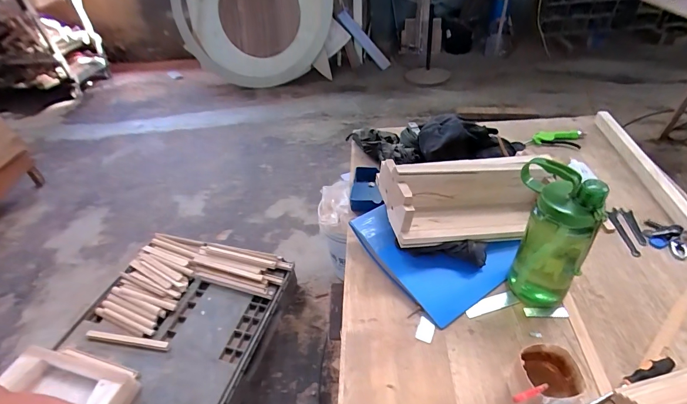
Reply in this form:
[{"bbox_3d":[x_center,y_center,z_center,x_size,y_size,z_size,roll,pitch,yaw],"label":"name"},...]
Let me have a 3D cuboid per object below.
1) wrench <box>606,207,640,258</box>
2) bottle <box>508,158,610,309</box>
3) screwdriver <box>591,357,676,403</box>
[{"bbox_3d":[0.633,0.064,0.800,0.029,0.005,0.148,2,42,10],"label":"wrench"},{"bbox_3d":[0.362,0.061,0.631,0.082,0.258,0.131,-10,42,-4],"label":"bottle"},{"bbox_3d":[0.419,0.293,0.547,0.227,0.021,0.020,-17,43,-11],"label":"screwdriver"}]

